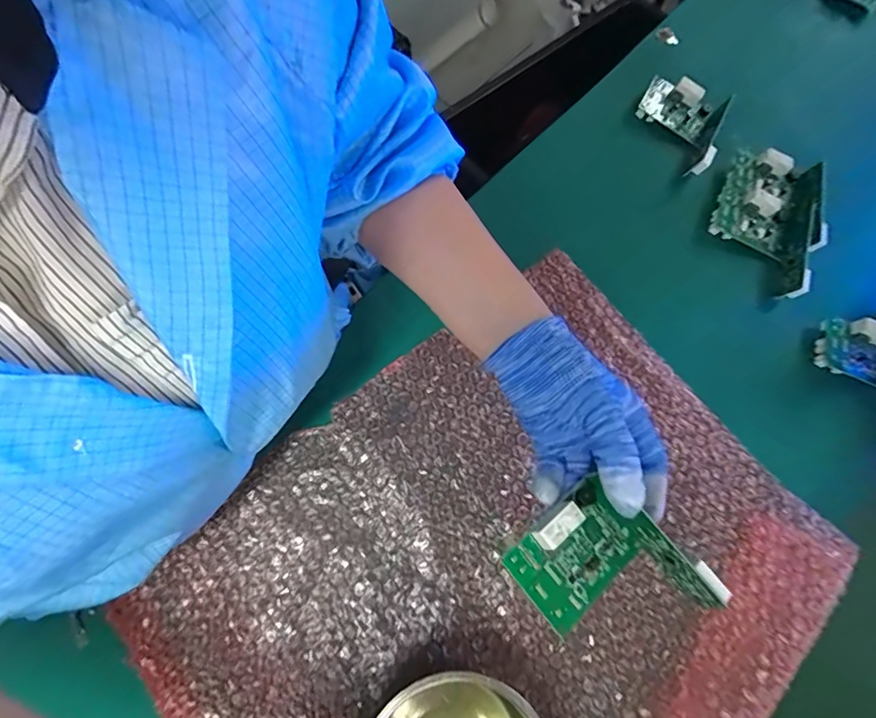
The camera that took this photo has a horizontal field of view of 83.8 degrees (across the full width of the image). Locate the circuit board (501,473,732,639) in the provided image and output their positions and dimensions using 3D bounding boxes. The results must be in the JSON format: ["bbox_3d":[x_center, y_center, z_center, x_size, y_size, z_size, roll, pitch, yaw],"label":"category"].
[{"bbox_3d":[0.102,0.130,0.291,0.087,0.025,0.097,-38,75,-14],"label":"circuit board"}]

